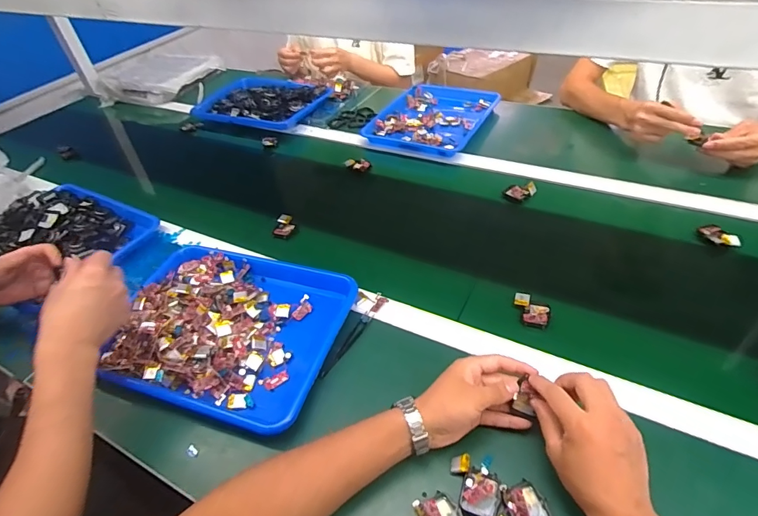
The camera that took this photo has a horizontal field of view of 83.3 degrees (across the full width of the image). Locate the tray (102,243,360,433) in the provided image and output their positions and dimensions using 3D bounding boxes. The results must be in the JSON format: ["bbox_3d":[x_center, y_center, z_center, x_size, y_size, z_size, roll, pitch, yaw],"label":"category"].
[{"bbox_3d":[-0.218,0.094,0.606,0.331,0.043,0.264,7,45,14],"label":"tray"}]

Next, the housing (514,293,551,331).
[{"bbox_3d":[0.215,0.075,0.600,0.049,0.018,0.048,12,46,18],"label":"housing"}]

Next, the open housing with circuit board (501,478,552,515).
[{"bbox_3d":[0.147,0.245,0.420,0.038,0.016,0.047,-16,44,-9],"label":"open housing with circuit board"}]

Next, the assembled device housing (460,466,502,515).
[{"bbox_3d":[0.105,0.239,0.435,0.037,0.011,0.044,11,46,17],"label":"assembled device housing"}]

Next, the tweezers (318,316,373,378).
[{"bbox_3d":[-0.044,0.122,0.593,0.013,0.008,0.112,19,49,24],"label":"tweezers"}]

